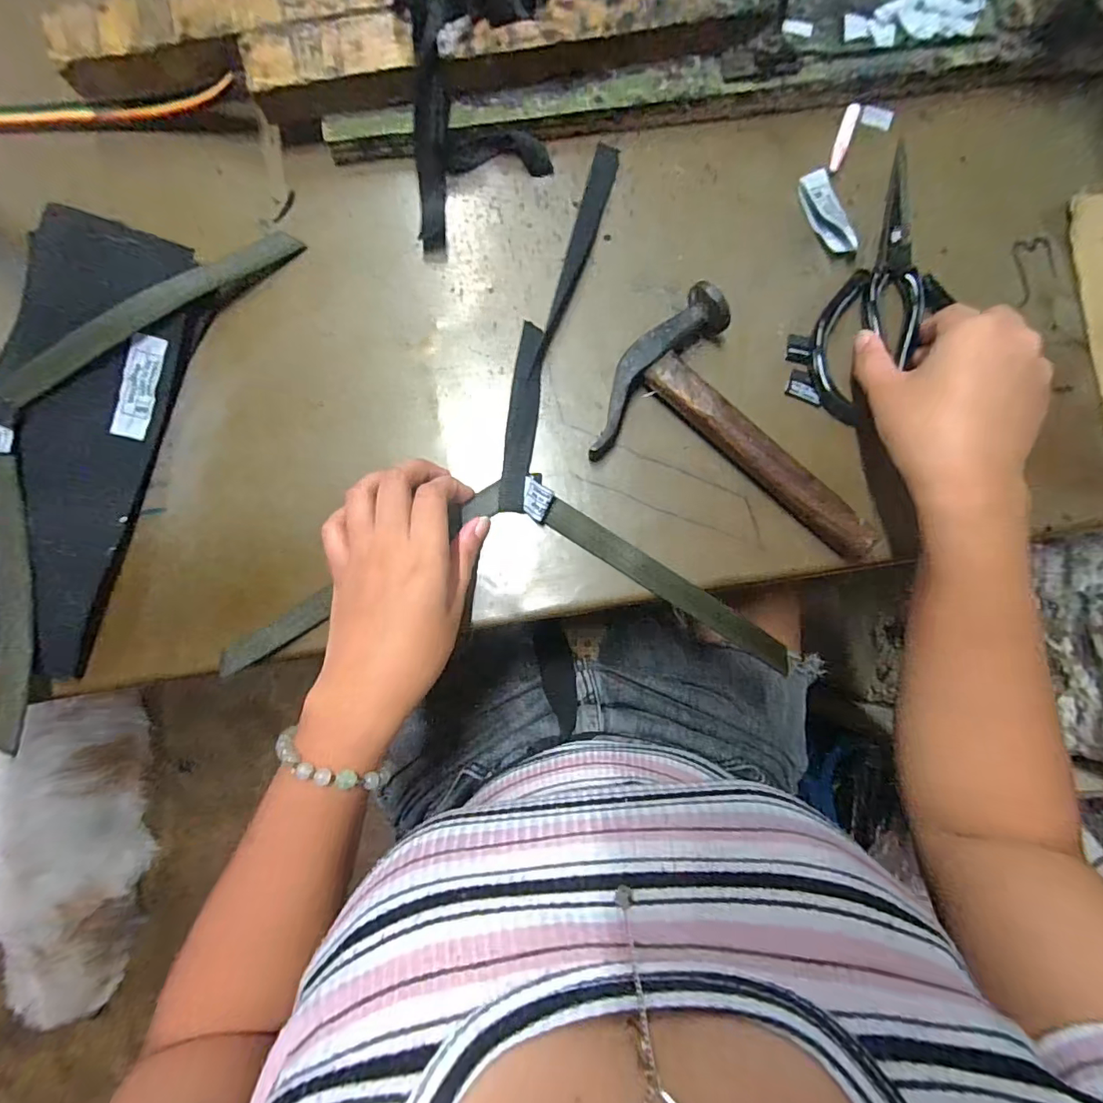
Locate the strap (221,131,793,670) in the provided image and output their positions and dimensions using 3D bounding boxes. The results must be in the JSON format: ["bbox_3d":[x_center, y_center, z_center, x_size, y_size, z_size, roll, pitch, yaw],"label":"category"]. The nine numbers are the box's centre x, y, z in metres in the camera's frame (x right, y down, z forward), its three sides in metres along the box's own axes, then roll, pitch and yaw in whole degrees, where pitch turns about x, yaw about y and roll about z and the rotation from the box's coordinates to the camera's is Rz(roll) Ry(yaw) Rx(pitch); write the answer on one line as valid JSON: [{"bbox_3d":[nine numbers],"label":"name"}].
[{"bbox_3d":[-0.023,-0.095,0.322,0.329,0.021,0.329,0,86,0],"label":"strap"}]

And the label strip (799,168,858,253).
[{"bbox_3d":[0.180,-0.220,0.331,0.022,0.008,0.057,-18,86,-1],"label":"label strip"}]

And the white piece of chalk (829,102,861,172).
[{"bbox_3d":[0.193,-0.273,0.335,0.009,0.005,0.047,21,86,2],"label":"white piece of chalk"}]

